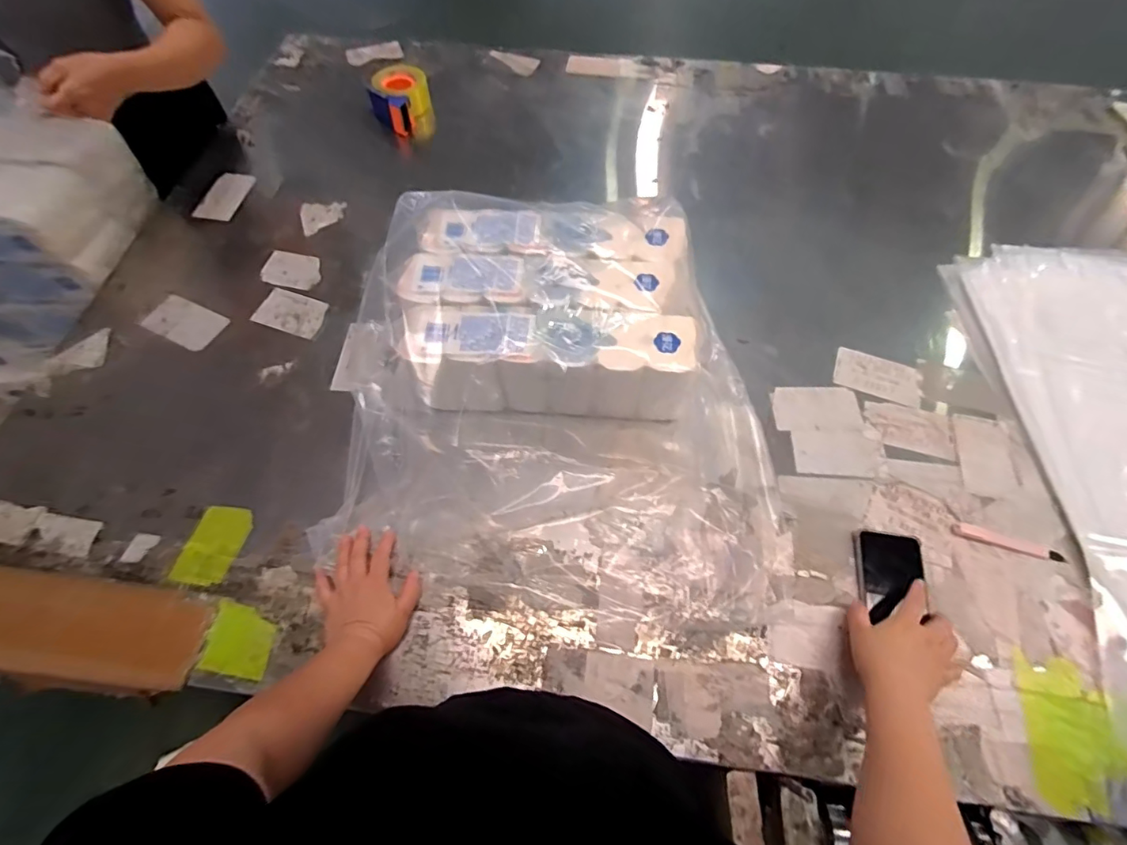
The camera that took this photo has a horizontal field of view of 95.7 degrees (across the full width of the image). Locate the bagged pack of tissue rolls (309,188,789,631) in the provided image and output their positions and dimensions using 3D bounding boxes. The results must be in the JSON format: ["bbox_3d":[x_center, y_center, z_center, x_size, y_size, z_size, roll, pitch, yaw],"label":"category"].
[{"bbox_3d":[0.009,-0.041,0.678,0.546,0.169,0.537,5,64,3],"label":"bagged pack of tissue rolls"}]

